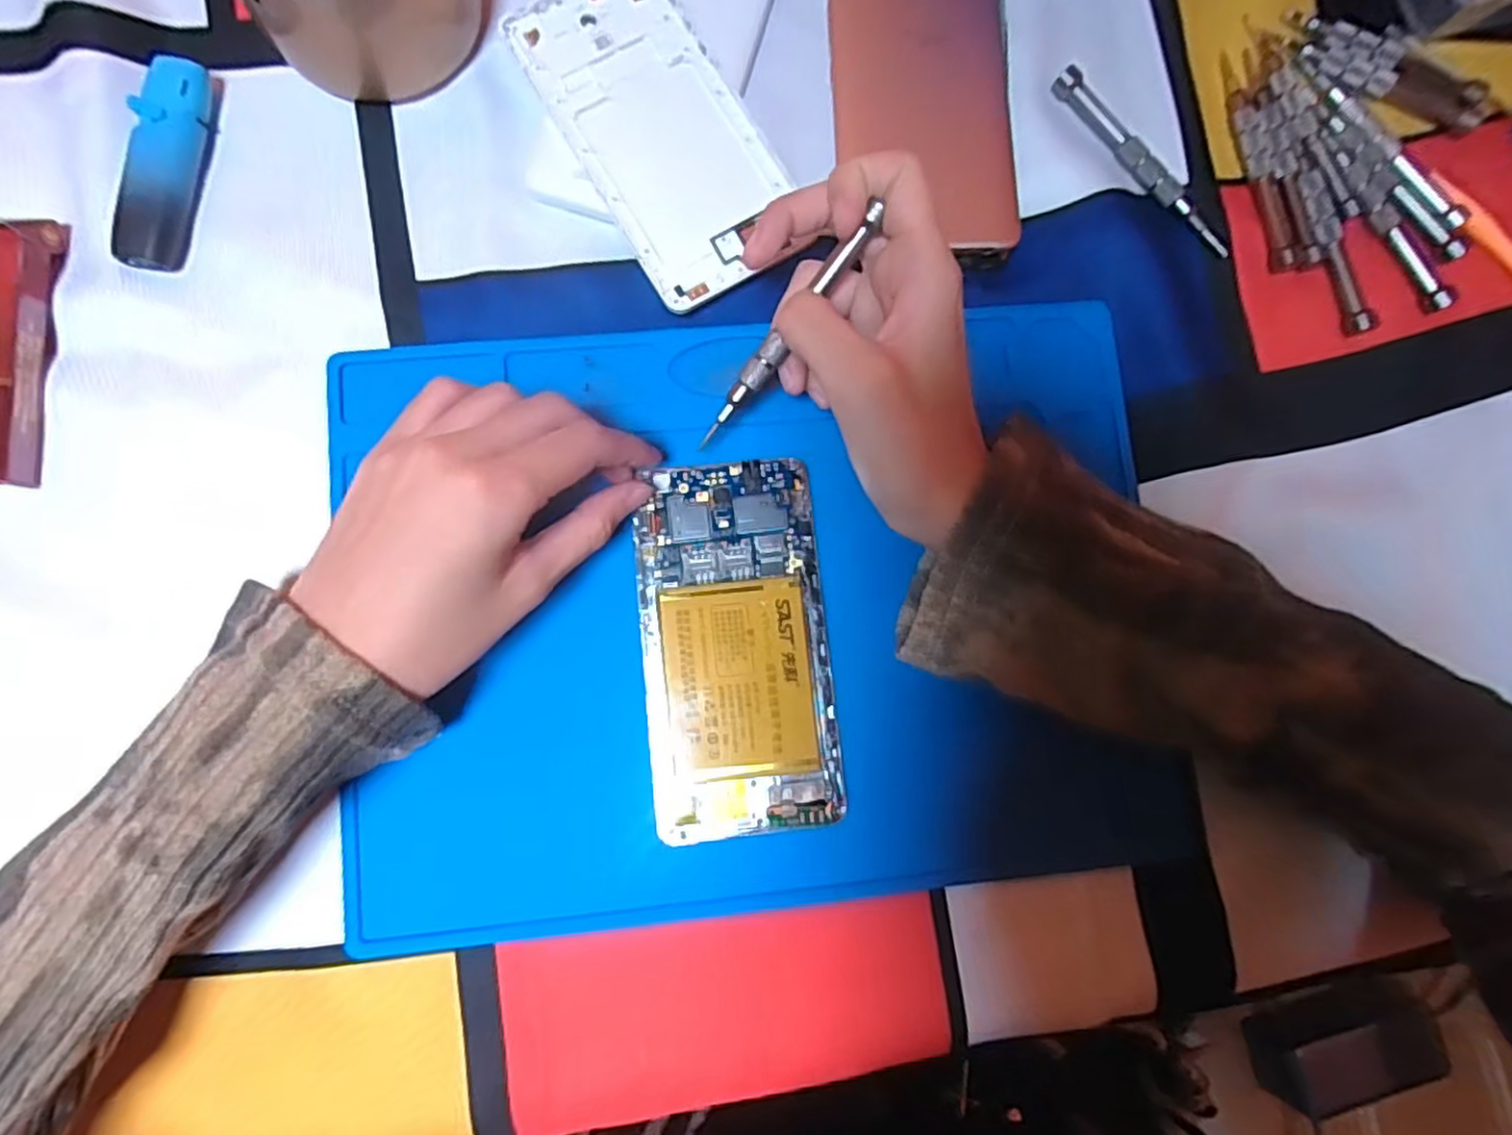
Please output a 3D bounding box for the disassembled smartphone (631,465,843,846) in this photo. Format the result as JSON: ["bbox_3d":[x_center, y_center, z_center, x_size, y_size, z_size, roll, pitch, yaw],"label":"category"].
[{"bbox_3d":[-0.007,0.030,0.272,0.071,0.006,0.140,-5,85,-4],"label":"disassembled smartphone"}]

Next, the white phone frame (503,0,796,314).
[{"bbox_3d":[-0.039,-0.177,0.290,0.073,0.004,0.142,-25,86,-5],"label":"white phone frame"}]

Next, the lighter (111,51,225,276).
[{"bbox_3d":[-0.235,-0.160,0.281,0.026,0.011,0.084,5,84,-2],"label":"lighter"}]

